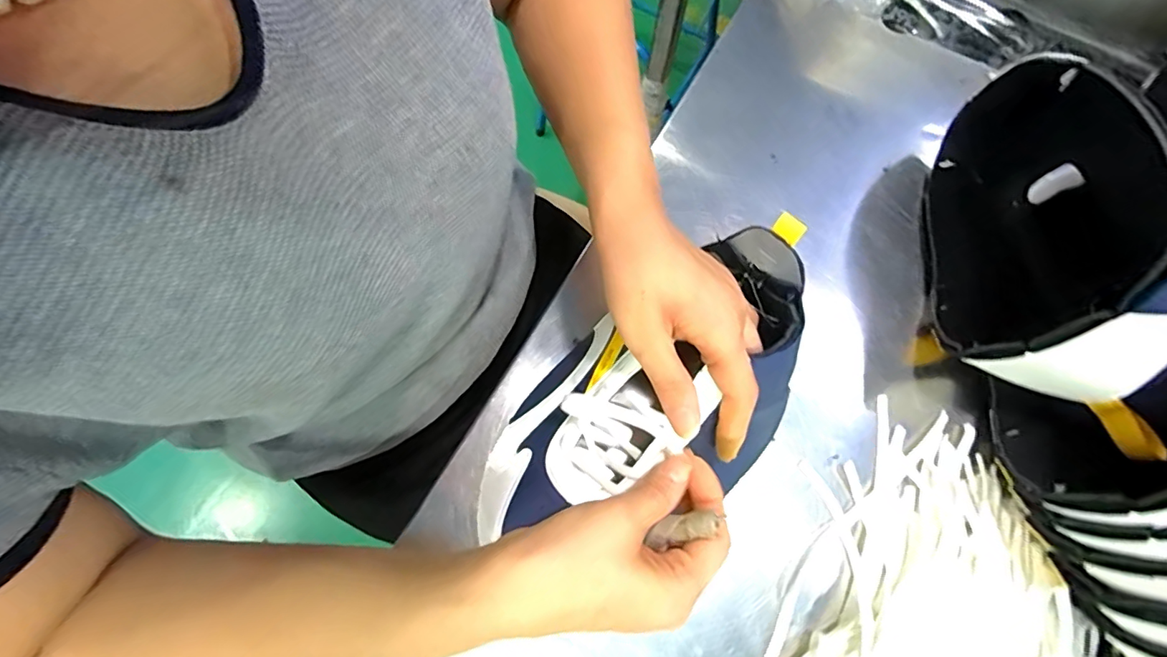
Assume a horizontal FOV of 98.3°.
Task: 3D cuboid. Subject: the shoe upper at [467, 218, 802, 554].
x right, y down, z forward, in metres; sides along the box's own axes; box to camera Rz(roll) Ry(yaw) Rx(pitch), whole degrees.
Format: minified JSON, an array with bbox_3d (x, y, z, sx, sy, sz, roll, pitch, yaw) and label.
[{"bbox_3d":[0.038,0.052,0.324,0.238,0.091,0.126,-32,72,-3],"label":"shoe upper"}]

